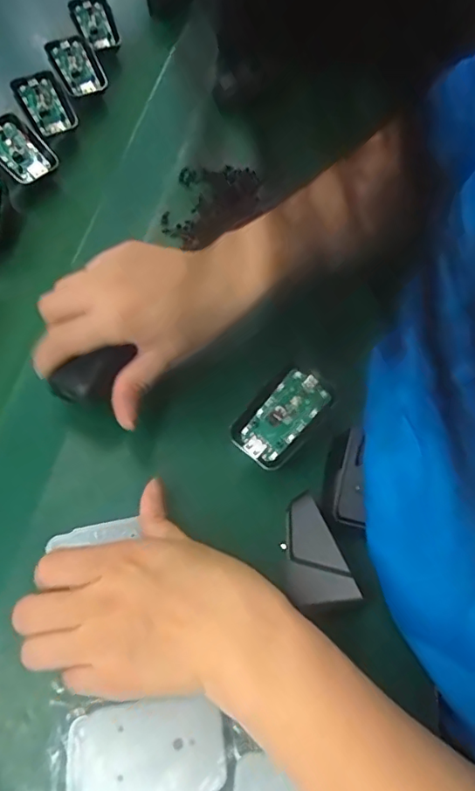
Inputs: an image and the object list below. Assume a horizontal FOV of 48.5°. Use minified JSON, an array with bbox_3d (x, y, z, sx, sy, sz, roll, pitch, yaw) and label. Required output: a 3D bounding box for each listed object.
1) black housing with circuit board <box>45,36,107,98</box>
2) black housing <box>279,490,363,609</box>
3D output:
[{"bbox_3d":[-0.167,-0.343,0.550,0.046,0.011,0.066,-27,91,-18],"label":"black housing with circuit board"},{"bbox_3d":[0.039,0.088,0.294,0.035,0.010,0.060,-30,57,11],"label":"black housing"}]

